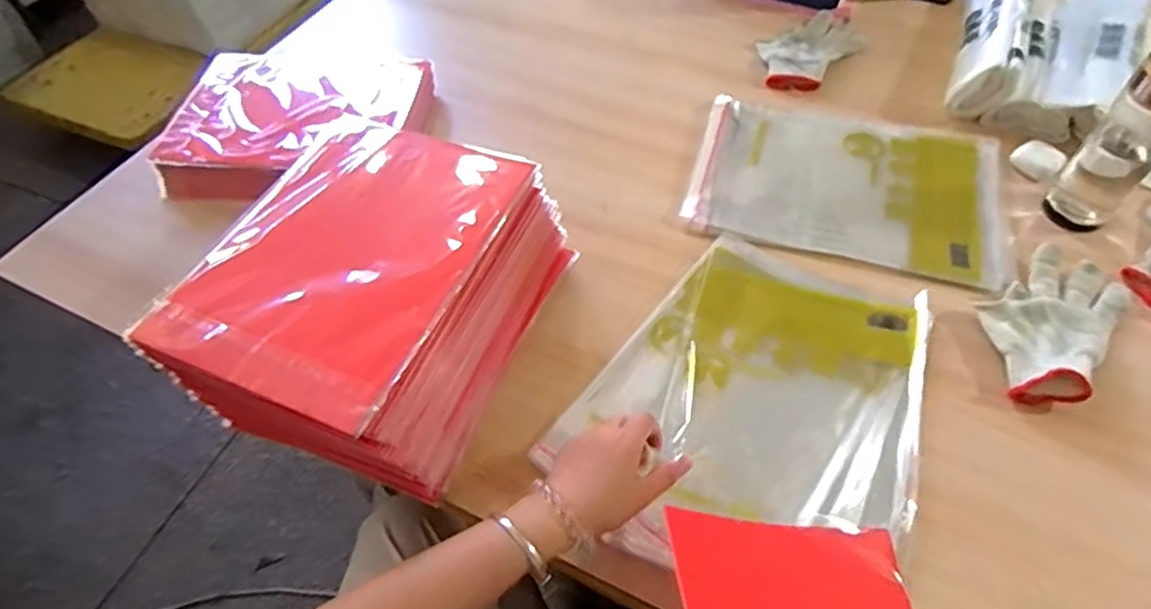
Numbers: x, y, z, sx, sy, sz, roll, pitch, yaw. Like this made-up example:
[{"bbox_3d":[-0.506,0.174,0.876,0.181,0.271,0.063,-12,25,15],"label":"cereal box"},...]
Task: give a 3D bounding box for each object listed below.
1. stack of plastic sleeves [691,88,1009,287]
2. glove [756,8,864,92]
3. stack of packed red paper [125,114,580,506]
[{"bbox_3d":[0.318,-0.143,0.774,0.347,0.011,0.233,16,57,13],"label":"stack of plastic sleeves"},{"bbox_3d":[0.326,-0.362,0.932,0.109,0.021,0.184,36,64,24],"label":"glove"},{"bbox_3d":[-0.179,-0.014,0.622,0.253,0.147,0.311,18,57,14],"label":"stack of packed red paper"}]

